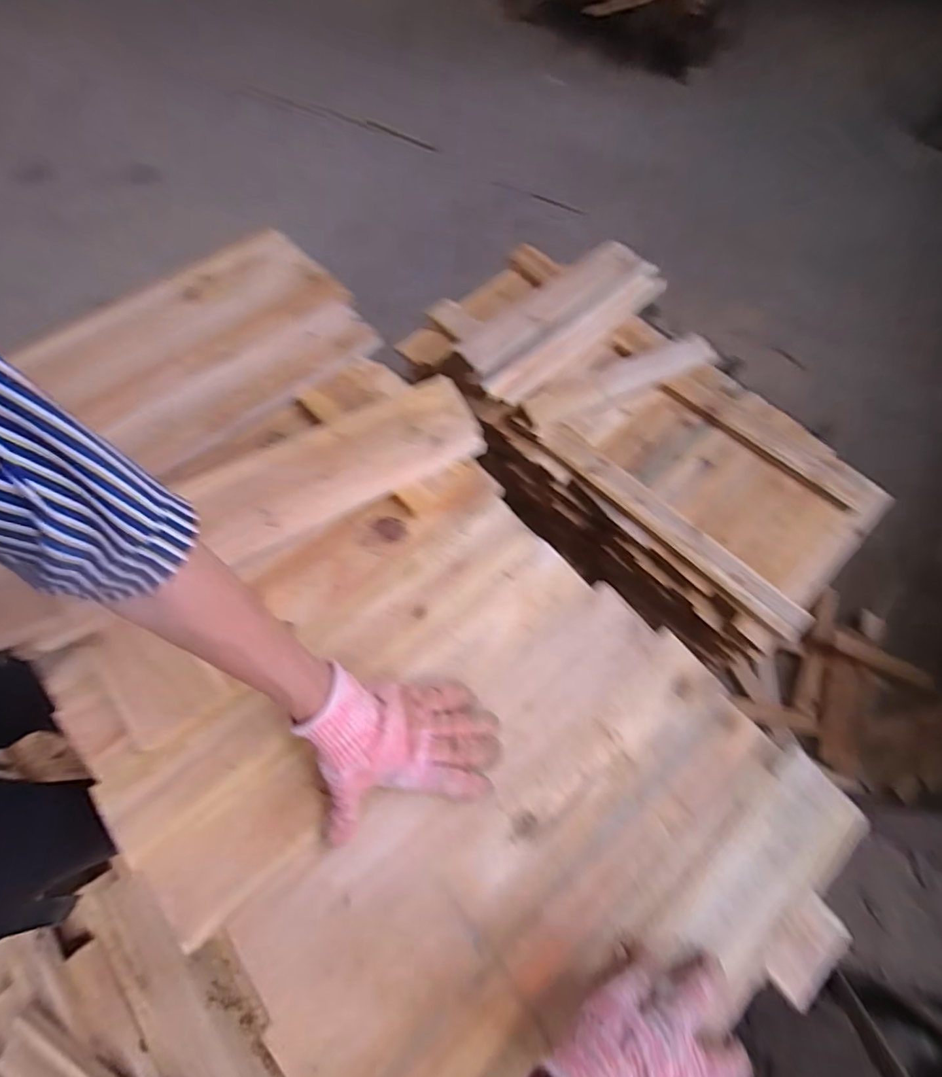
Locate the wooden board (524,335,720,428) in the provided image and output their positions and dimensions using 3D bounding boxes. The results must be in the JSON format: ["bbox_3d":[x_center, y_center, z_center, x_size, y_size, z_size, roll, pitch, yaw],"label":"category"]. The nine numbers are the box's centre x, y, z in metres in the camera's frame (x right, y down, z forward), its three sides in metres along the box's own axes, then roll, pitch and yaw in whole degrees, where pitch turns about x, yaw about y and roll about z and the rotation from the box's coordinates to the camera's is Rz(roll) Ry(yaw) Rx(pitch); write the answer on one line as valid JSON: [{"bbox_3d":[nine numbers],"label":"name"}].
[{"bbox_3d":[0.327,-0.348,1.104,0.455,0.032,0.081,-23,69,-13],"label":"wooden board"}]

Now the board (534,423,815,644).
[{"bbox_3d":[0.384,-0.032,1.009,0.077,0.031,0.615,-42,74,-19],"label":"board"}]

